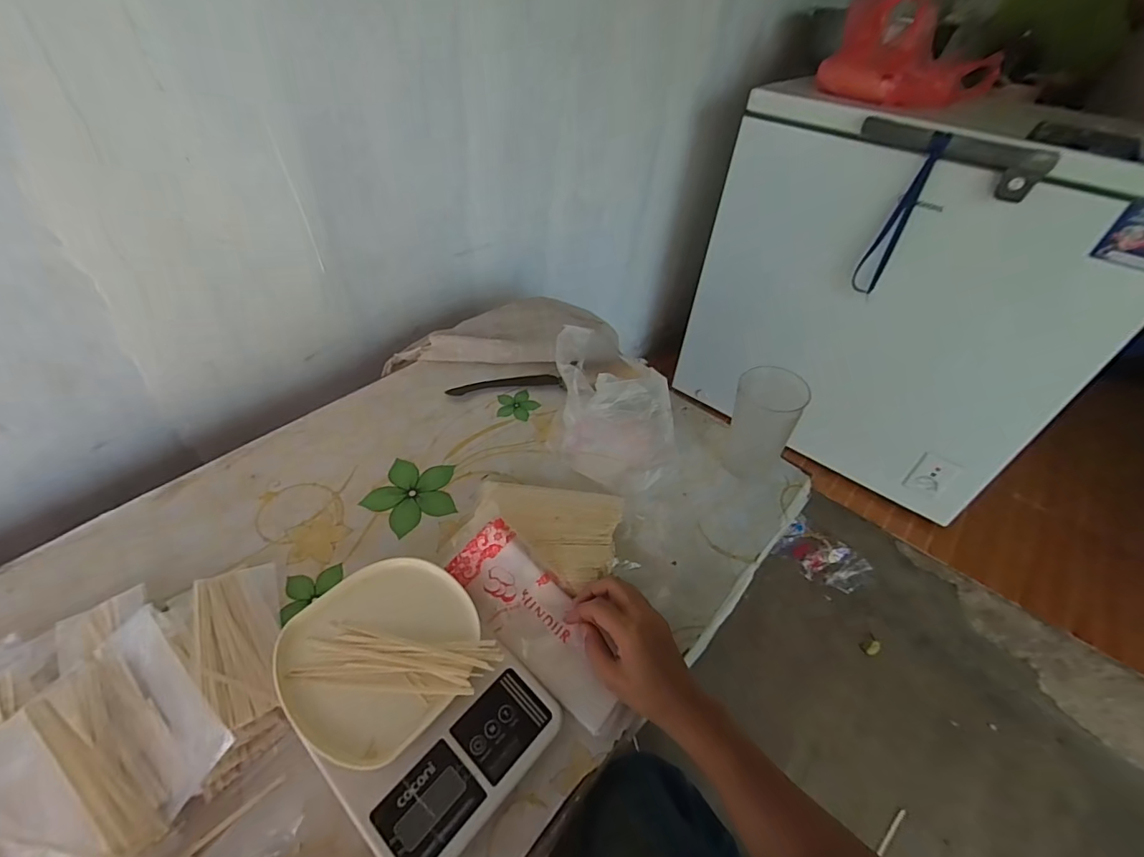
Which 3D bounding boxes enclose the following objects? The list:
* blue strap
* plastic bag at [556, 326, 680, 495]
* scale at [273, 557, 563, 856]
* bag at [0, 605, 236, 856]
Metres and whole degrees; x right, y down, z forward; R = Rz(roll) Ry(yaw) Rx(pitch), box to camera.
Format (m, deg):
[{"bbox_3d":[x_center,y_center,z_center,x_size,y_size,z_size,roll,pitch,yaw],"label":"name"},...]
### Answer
[{"bbox_3d":[0.625,-0.402,0.950,0.049,0.304,0.033,29,48,22],"label":"blue strap"},{"bbox_3d":[0.055,-0.021,0.611,0.121,0.126,0.188,-10,48,-14],"label":"plastic bag"},{"bbox_3d":[-0.135,0.217,0.416,0.220,0.041,0.157,36,53,27],"label":"scale"},{"bbox_3d":[-0.360,0.240,0.375,0.167,0.037,0.133,34,52,25],"label":"bag"}]

